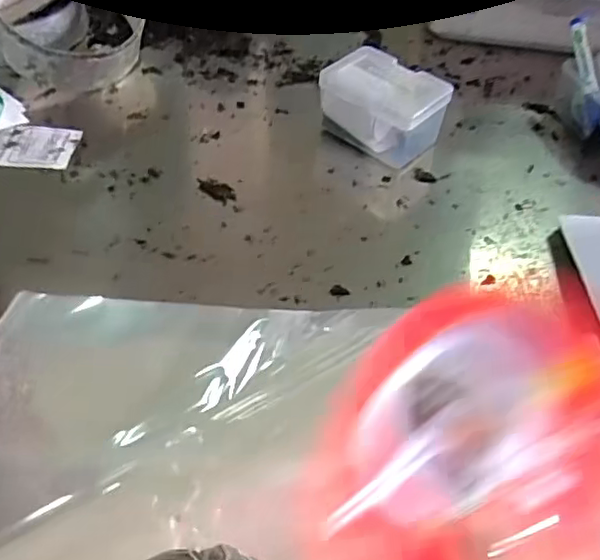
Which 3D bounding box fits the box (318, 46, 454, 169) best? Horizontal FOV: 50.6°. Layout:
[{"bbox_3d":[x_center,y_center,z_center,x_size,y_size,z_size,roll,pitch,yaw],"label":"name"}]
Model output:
[{"bbox_3d":[0.090,-0.188,0.715,0.129,0.076,0.099,30,54,19],"label":"box"}]

